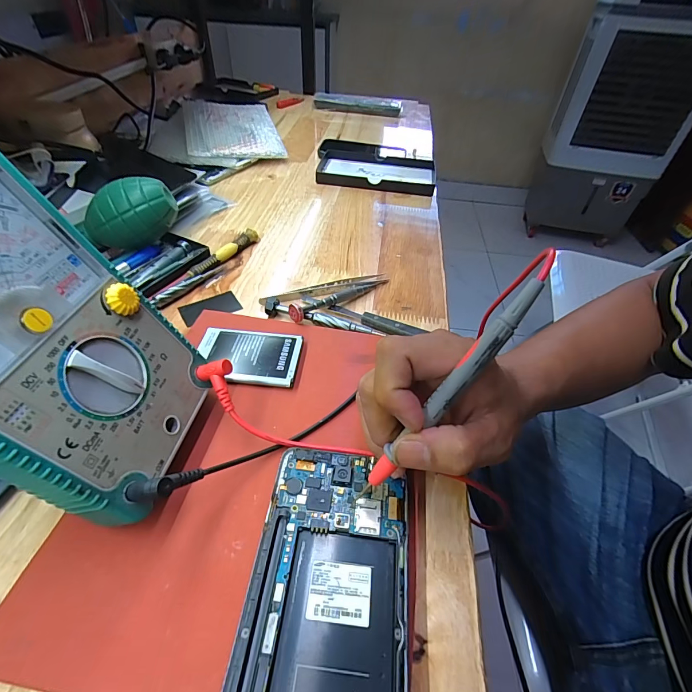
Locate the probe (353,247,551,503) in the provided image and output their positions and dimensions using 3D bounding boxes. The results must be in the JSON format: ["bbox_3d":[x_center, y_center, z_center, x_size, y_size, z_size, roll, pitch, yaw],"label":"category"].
[{"bbox_3d":[0.051,0.020,0.177,0.006,0.141,0.011,9,31,-50],"label":"probe"}]

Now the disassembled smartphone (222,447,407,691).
[{"bbox_3d":[-0.009,0.121,0.182,0.076,0.005,0.145,8,45,2],"label":"disassembled smartphone"}]

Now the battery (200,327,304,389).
[{"bbox_3d":[-0.076,0.008,0.290,0.078,0.008,0.051,7,45,1],"label":"battery"}]

